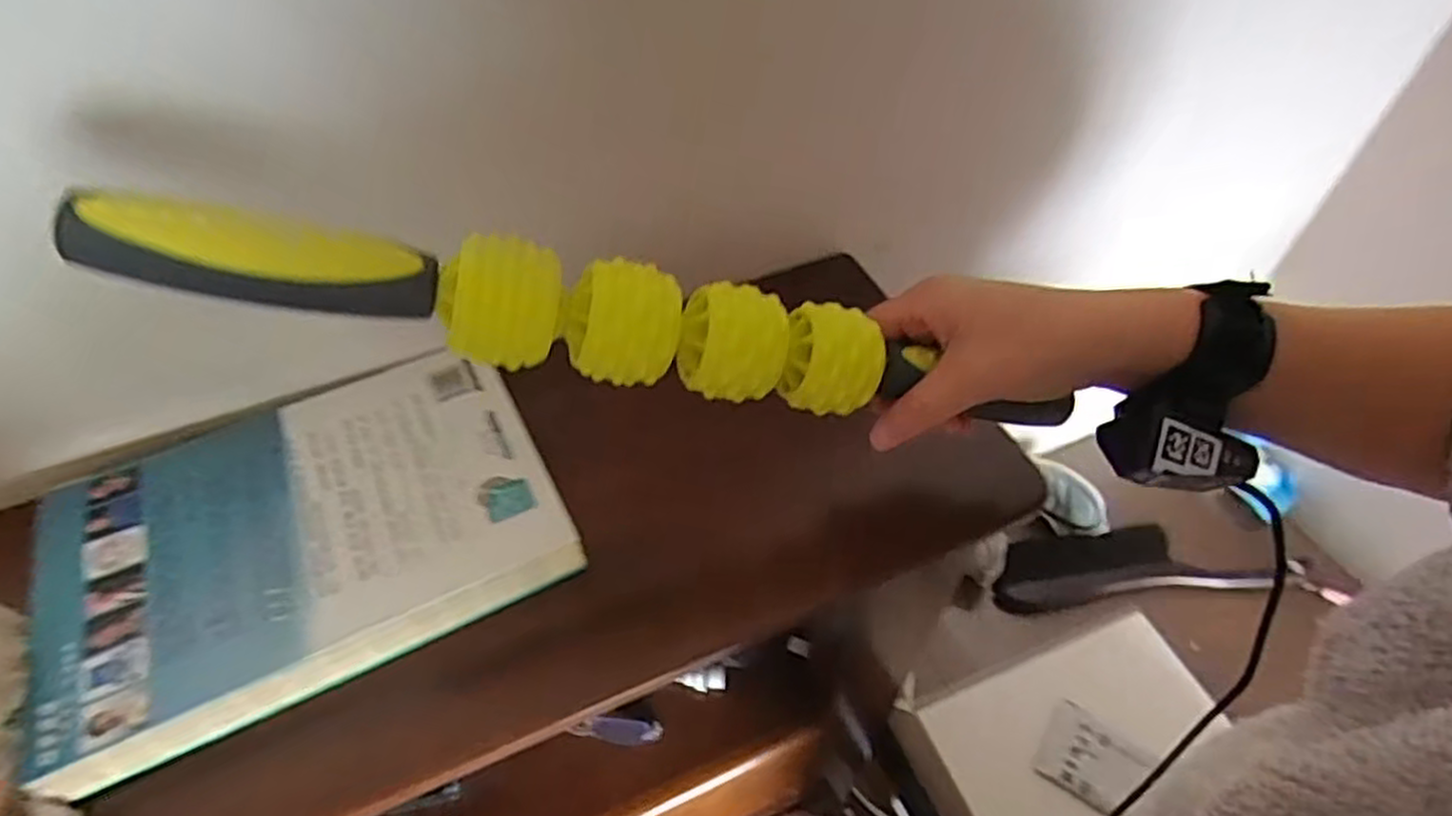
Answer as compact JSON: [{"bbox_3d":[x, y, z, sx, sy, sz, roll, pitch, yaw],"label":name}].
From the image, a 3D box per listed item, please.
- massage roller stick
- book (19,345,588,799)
[{"bbox_3d":[-0.025,-0.033,0.311,0.387,0.037,0.038,8,50,-21],"label":"massage roller stick"},{"bbox_3d":[-0.217,0.059,0.391,0.235,0.022,0.167,-23,57,-18],"label":"book"}]

